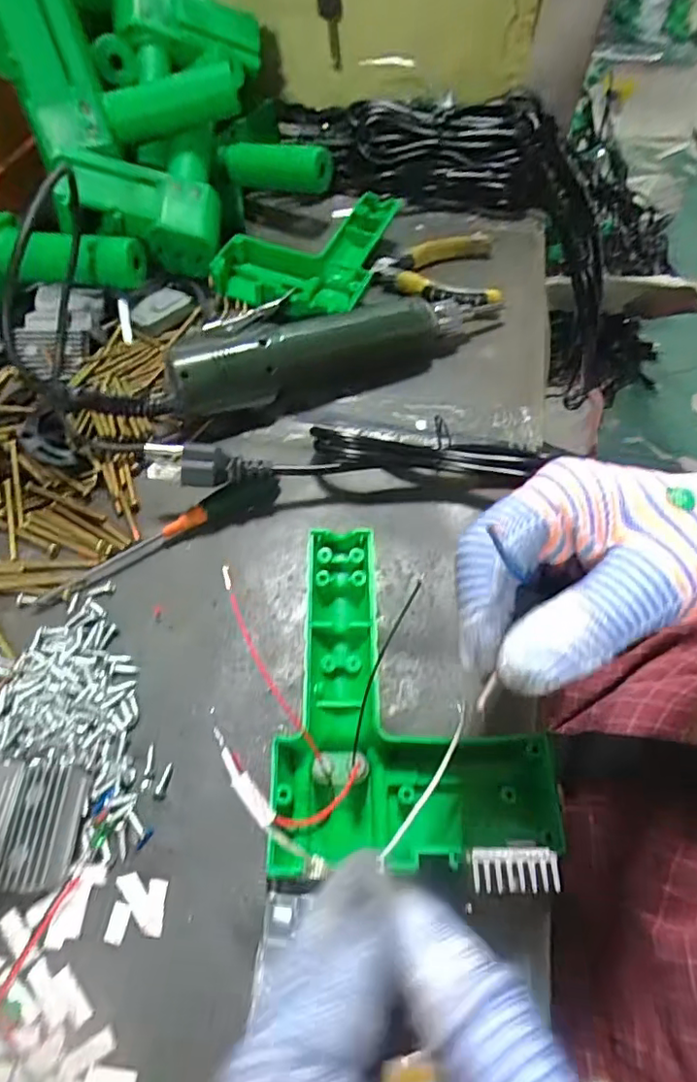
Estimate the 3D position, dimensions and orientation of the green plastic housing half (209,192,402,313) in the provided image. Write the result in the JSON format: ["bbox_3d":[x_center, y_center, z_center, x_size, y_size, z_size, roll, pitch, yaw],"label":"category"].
[{"bbox_3d":[-0.033,-0.245,0.465,0.126,0.024,0.162,18,59,8],"label":"green plastic housing half"}]

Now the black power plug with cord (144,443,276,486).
[{"bbox_3d":[-0.078,-0.042,0.319,0.068,0.013,0.020,3,57,-15],"label":"black power plug with cord"}]

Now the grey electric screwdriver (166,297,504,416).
[{"bbox_3d":[-0.001,-0.132,0.385,0.236,0.043,0.040,-18,61,-13],"label":"grey electric screwdriver"}]

